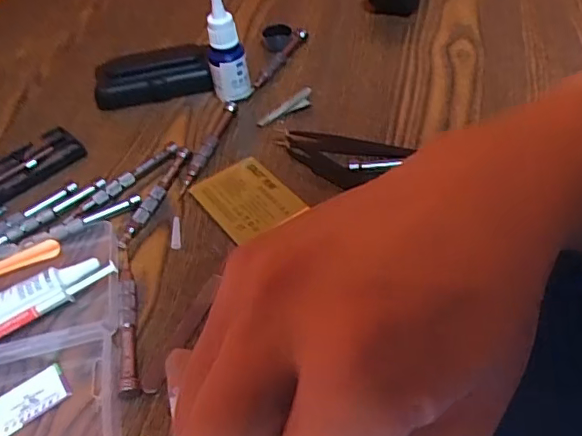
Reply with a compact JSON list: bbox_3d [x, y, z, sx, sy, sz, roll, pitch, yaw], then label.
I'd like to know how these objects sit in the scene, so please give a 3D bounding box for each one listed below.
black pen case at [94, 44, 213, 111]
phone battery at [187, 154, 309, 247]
[{"bbox_3d":[-0.119,-0.123,0.483,0.098,0.030,0.035,-10,47,-3],"label":"black pen case"},{"bbox_3d":[-0.031,-0.015,0.388,0.054,0.005,0.066,-31,52,-21],"label":"phone battery"}]

